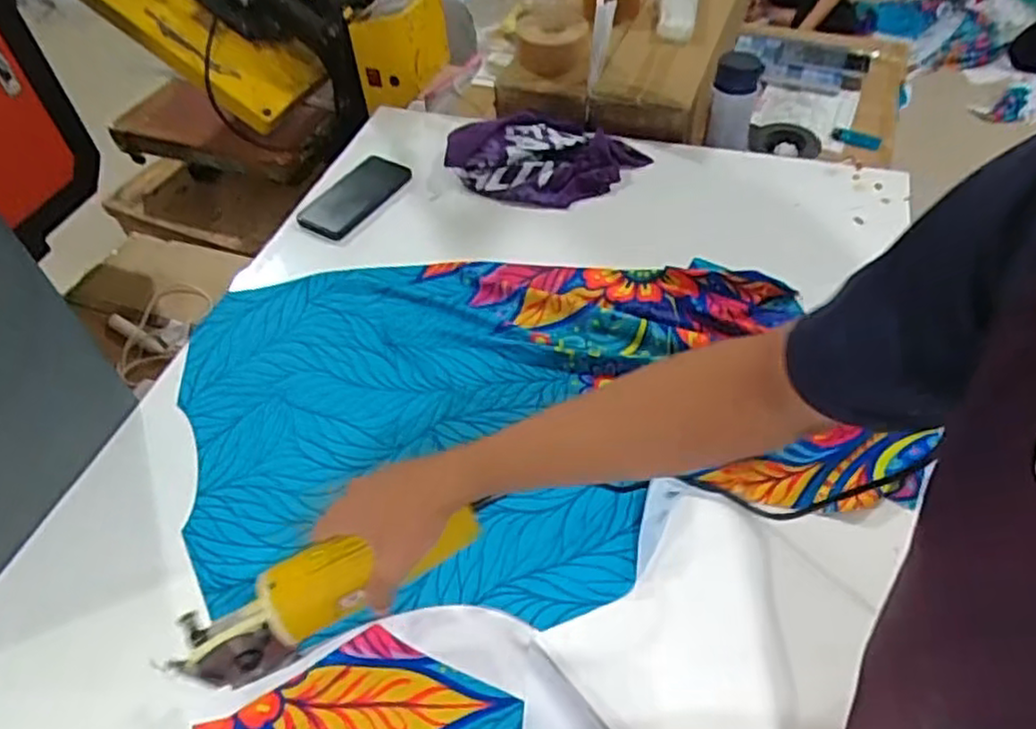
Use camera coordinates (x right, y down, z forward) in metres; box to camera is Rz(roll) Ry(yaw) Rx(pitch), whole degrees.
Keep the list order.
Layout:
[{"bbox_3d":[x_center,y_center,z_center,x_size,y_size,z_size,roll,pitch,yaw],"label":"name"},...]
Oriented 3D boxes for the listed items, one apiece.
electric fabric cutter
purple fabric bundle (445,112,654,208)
[{"bbox_3d":[-0.146,0.176,0.557,0.246,0.069,0.052,-27,52,-1],"label":"electric fabric cutter"},{"bbox_3d":[0.030,-0.286,0.994,0.269,0.056,0.148,16,52,16],"label":"purple fabric bundle"}]

